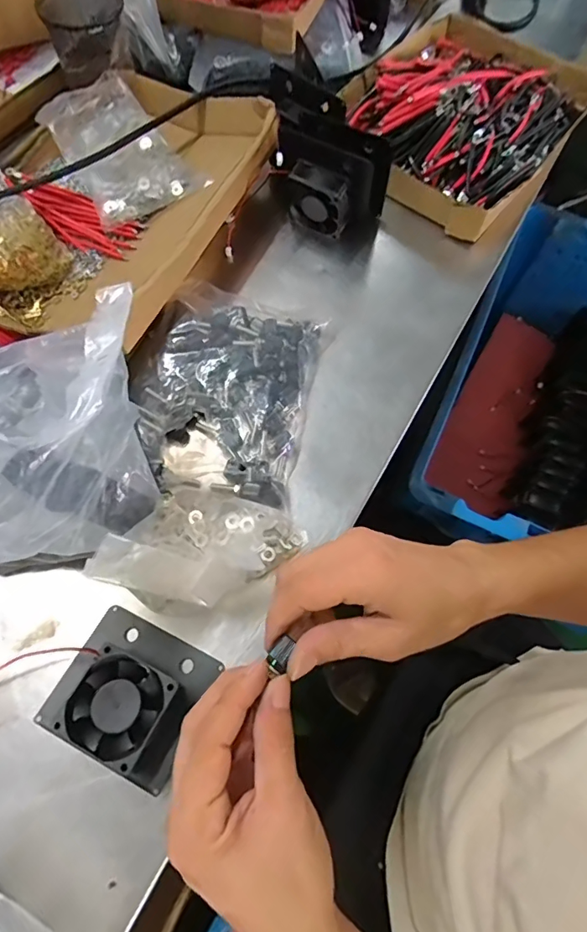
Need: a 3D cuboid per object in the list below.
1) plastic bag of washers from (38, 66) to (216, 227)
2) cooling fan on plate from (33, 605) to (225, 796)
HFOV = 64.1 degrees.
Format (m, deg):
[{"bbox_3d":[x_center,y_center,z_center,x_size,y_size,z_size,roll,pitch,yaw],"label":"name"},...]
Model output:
[{"bbox_3d":[-0.183,-0.334,0.491,0.110,0.034,0.177,-29,80,-20],"label":"plastic bag of washers"},{"bbox_3d":[-0.111,0.152,0.321,0.096,0.035,0.080,25,69,8],"label":"cooling fan on plate"}]

